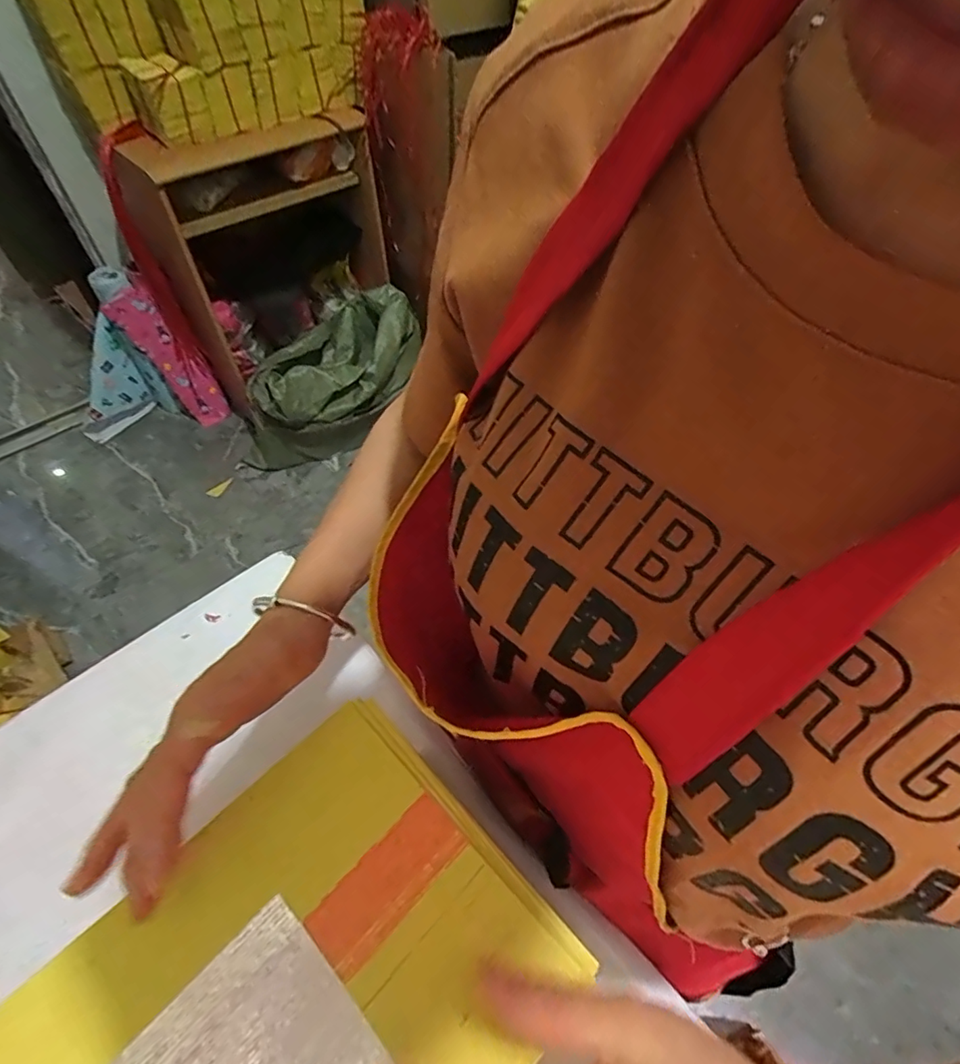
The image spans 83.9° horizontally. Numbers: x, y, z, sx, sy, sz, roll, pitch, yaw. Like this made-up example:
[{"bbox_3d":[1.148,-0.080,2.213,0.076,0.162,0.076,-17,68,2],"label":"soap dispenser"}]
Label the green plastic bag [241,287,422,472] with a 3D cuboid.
[{"bbox_3d":[-0.473,-0.466,1.700,0.610,0.400,0.299,-30,59,-20],"label":"green plastic bag"}]

